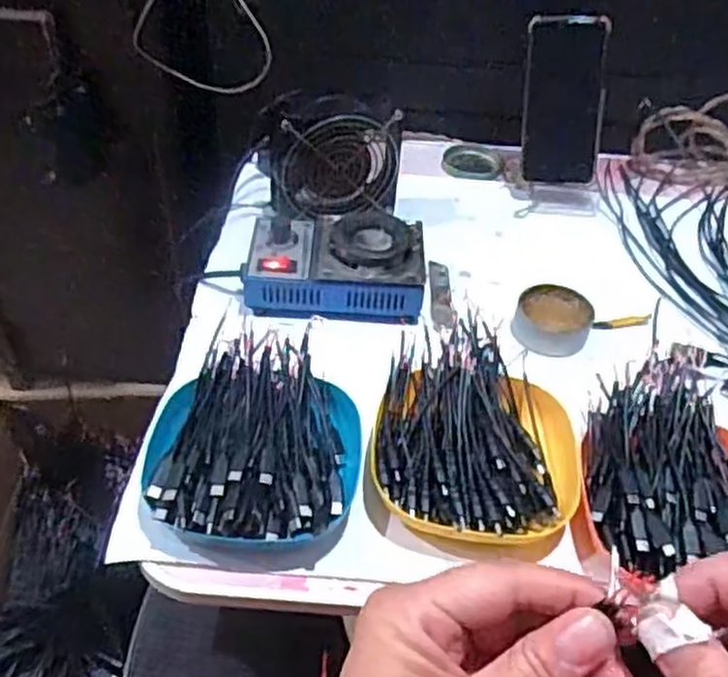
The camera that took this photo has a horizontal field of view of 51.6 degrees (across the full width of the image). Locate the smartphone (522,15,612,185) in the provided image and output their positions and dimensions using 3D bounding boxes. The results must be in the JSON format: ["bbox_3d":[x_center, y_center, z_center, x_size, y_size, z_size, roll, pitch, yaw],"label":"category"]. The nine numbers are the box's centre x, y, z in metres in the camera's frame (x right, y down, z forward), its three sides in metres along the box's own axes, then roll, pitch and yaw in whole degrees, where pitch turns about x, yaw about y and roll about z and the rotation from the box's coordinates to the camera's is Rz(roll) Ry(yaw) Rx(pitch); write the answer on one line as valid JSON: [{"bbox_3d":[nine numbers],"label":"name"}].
[{"bbox_3d":[0.207,-0.243,0.776,0.081,0.163,0.012,1,16,3],"label":"smartphone"}]

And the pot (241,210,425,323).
[{"bbox_3d":[-0.025,-0.062,0.652,0.150,0.061,0.100,3,44,-2],"label":"pot"}]

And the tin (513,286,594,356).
[{"bbox_3d":[0.161,-0.017,0.639,0.063,0.026,0.056,18,46,14],"label":"tin"}]

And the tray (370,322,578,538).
[{"bbox_3d":[0.077,0.068,0.524,0.136,0.047,0.167,10,44,6],"label":"tray"}]

